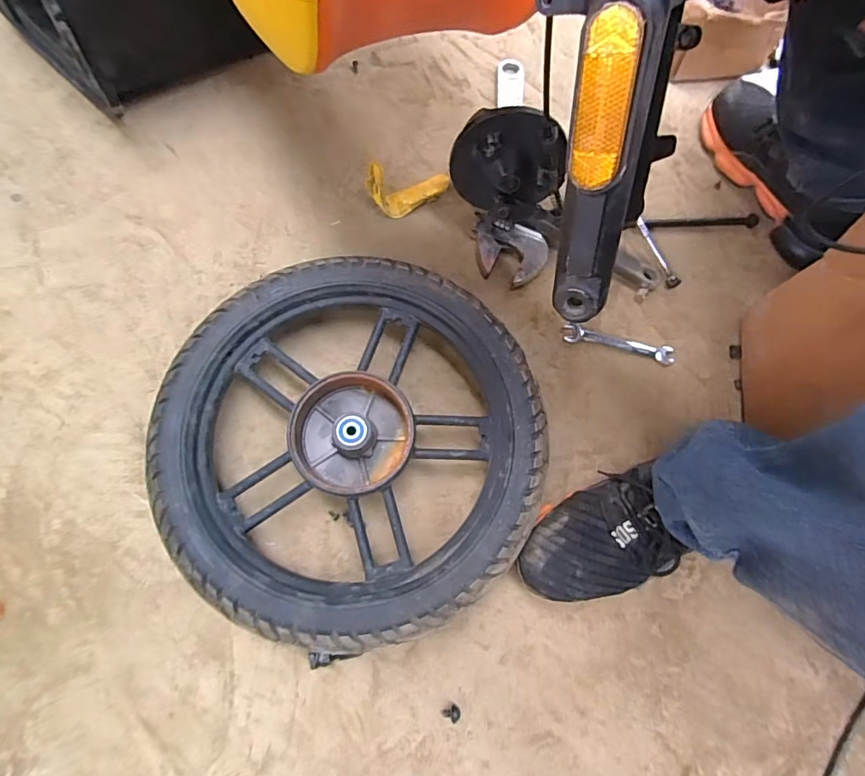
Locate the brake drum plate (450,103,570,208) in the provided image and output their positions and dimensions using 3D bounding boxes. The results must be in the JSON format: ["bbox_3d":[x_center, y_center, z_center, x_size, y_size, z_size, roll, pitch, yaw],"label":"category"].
[{"bbox_3d":[0.081,-0.246,0.510,0.116,0.122,0.045,18,57,1],"label":"brake drum plate"}]

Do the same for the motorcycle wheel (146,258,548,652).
[{"bbox_3d":[-0.077,0.055,0.483,0.355,0.079,0.361,1,74,-2],"label":"motorcycle wheel"}]

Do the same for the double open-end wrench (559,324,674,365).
[{"bbox_3d":[0.225,-0.054,0.567,0.129,0.004,0.022,14,74,2],"label":"double open-end wrench"}]

